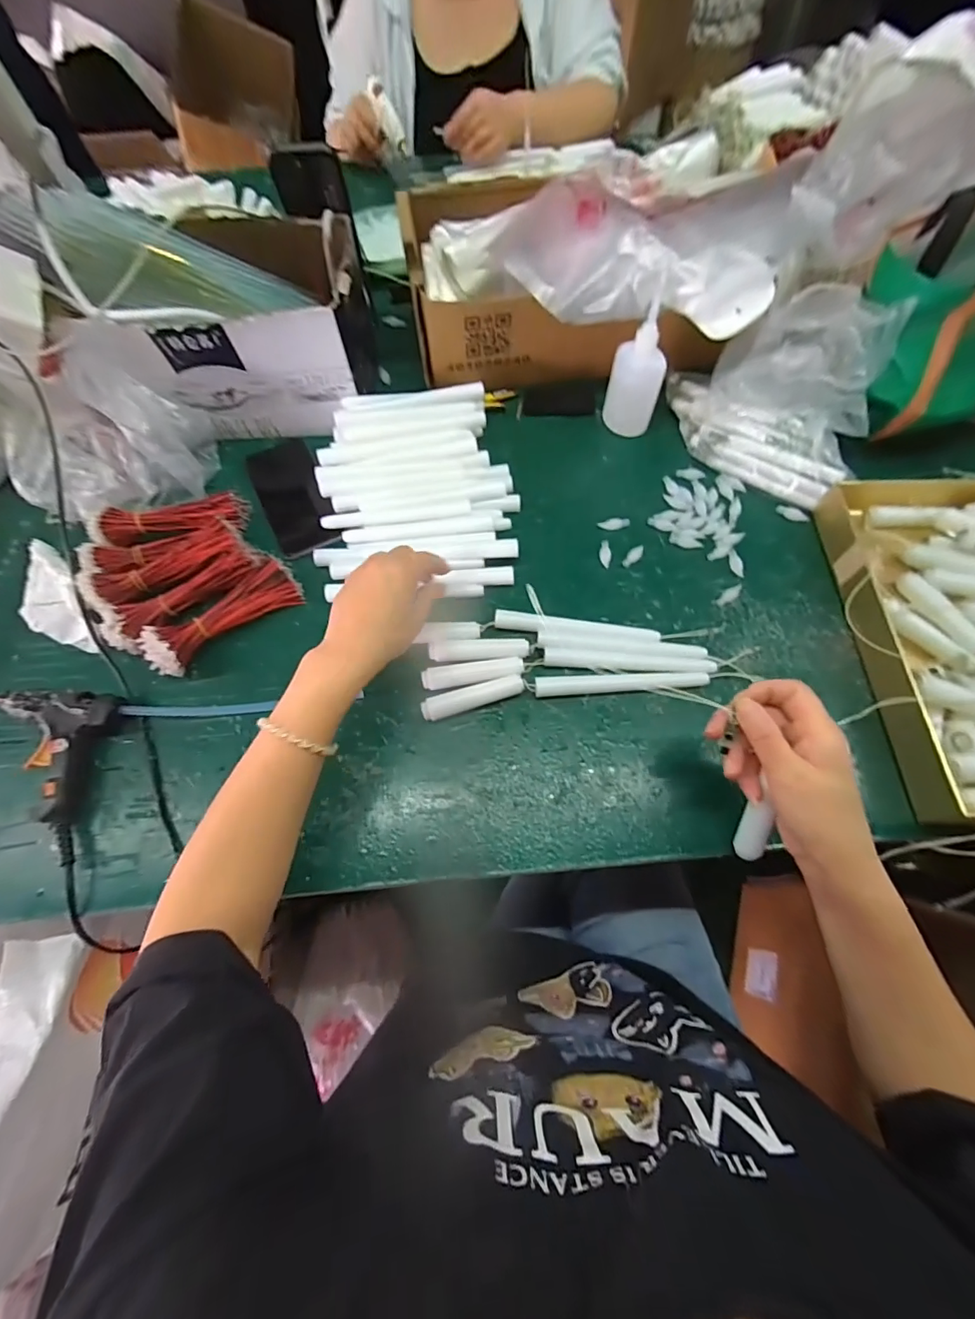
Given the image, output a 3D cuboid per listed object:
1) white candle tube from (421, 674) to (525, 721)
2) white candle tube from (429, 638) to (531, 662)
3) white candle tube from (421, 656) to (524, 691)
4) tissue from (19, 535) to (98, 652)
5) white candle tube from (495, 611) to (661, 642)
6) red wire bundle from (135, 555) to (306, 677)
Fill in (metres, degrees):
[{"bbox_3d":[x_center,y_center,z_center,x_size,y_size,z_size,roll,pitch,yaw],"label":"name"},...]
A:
[{"bbox_3d":[-0.012,0.033,0.414,0.090,0.016,0.019,-17,66,-5],"label":"white candle tube"},{"bbox_3d":[-0.007,-0.009,0.434,0.089,0.014,0.019,-4,66,1],"label":"white candle tube"},{"bbox_3d":[-0.013,0.012,0.424,0.089,0.014,0.021,-10,66,-2],"label":"white candle tube"},{"bbox_3d":[-0.422,-0.059,0.459,0.063,0.027,0.141,-42,71,-15],"label":"tissue"},{"bbox_3d":[0.082,-0.029,0.438,0.149,0.019,0.016,6,66,5],"label":"white candle tube"},{"bbox_3d":[-0.241,-0.038,0.444,0.047,0.034,0.142,39,60,18],"label":"red wire bundle"}]

